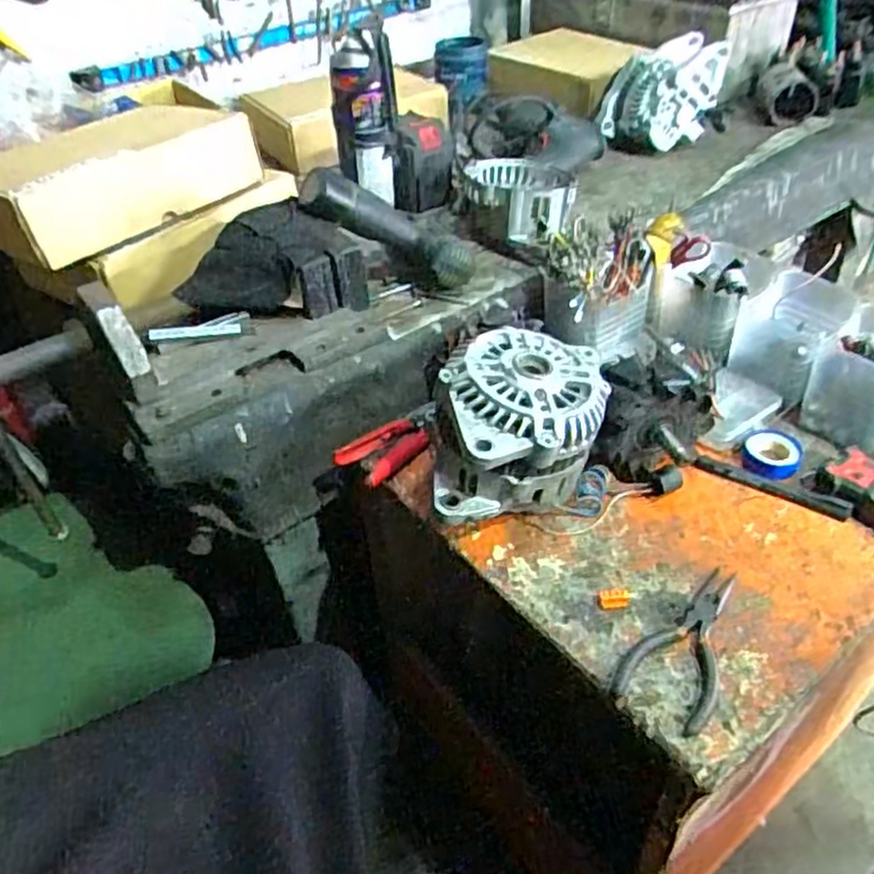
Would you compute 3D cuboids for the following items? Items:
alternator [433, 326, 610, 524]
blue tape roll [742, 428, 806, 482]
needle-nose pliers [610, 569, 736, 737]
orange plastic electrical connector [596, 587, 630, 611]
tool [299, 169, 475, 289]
[{"bbox_3d":[0.070,-0.008,0.619,0.142,0.119,0.157,2,42,6],"label":"alternator"},{"bbox_3d":[0.314,0.017,0.681,0.051,0.016,0.058,16,46,21],"label":"blue tape roll"},{"bbox_3d":[0.189,0.148,0.543,0.065,0.010,0.147,23,49,27],"label":"needle-nose pliers"},{"bbox_3d":[0.141,0.128,0.576,0.026,0.005,0.018,-5,42,-1],"label":"orange plastic electrical connector"},{"bbox_3d":[-0.048,-0.222,0.766,0.198,0.043,0.053,26,40,-16],"label":"tool"}]

